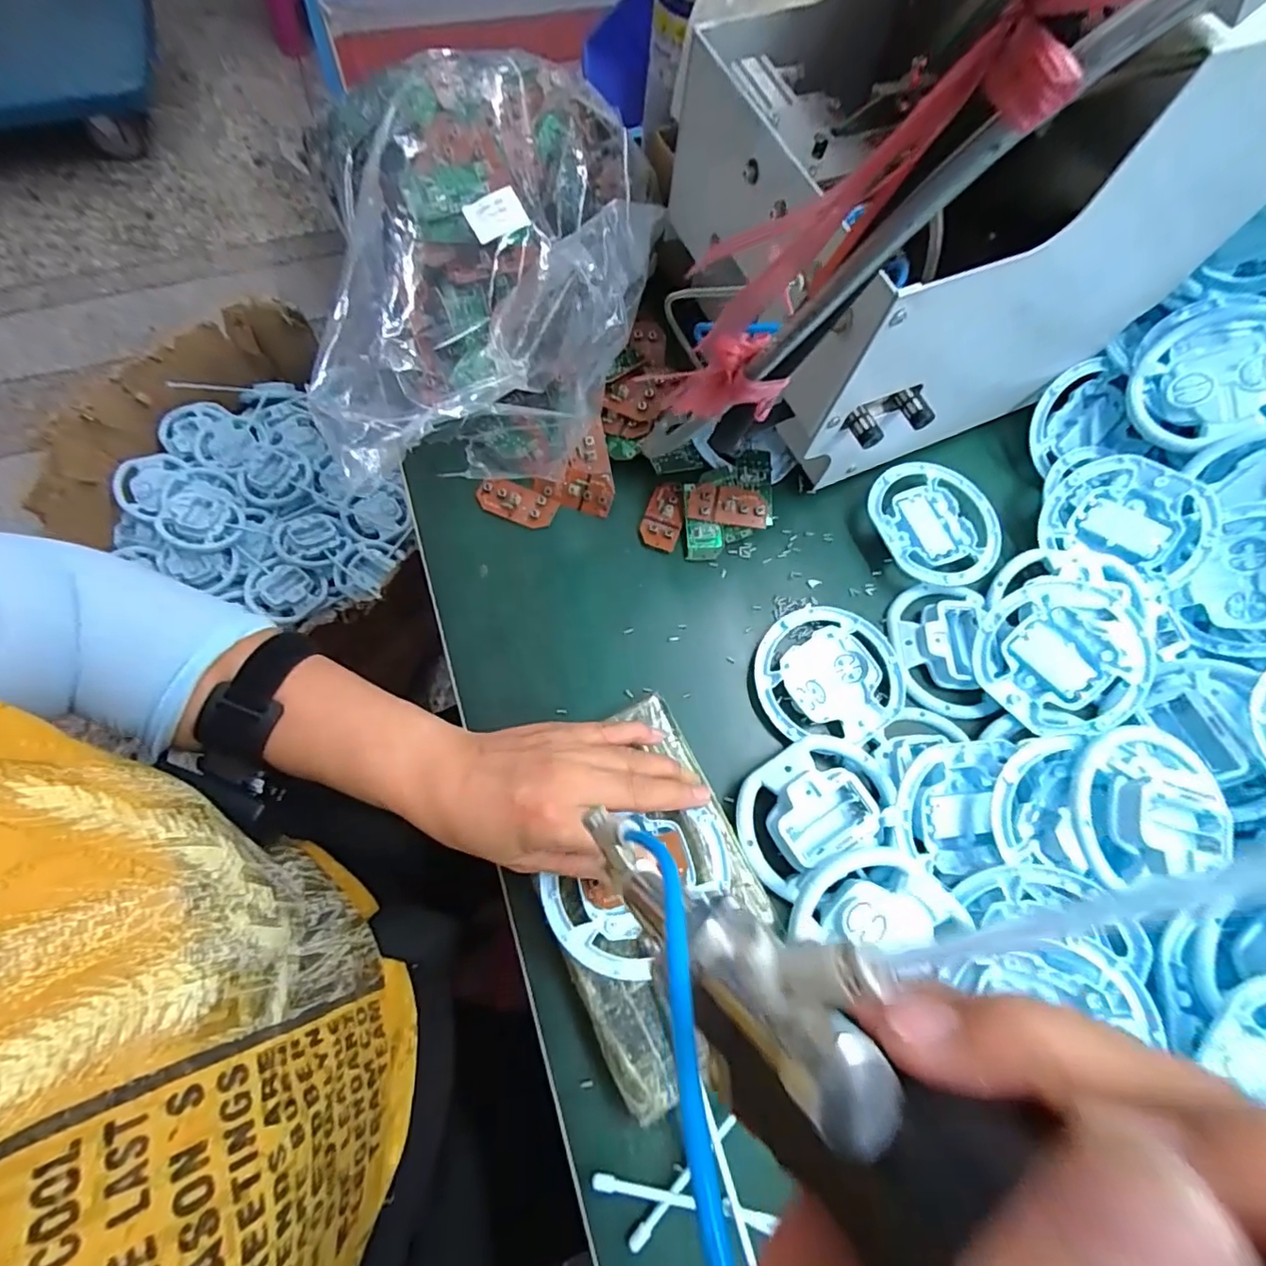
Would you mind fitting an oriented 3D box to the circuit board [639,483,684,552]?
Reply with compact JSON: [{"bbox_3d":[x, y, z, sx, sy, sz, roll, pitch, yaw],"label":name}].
[{"bbox_3d":[0.025,-0.092,0.452,0.030,0.006,0.057,19,71,3],"label":"circuit board"}]

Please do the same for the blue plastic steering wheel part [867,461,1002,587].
[{"bbox_3d":[0.240,-0.088,0.456,0.095,0.017,0.103,1,71,-3],"label":"blue plastic steering wheel part"}]

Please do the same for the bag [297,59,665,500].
[{"bbox_3d":[-0.101,-0.265,0.430,0.239,0.125,0.308,-9,72,-7],"label":"bag"}]

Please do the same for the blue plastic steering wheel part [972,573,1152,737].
[{"bbox_3d":[0.294,0.011,0.407,0.102,0.026,0.102,0,89,9],"label":"blue plastic steering wheel part"}]

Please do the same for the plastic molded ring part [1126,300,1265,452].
[{"bbox_3d":[0.428,-0.184,0.420,0.106,0.023,0.100,-7,78,33],"label":"plastic molded ring part"}]

